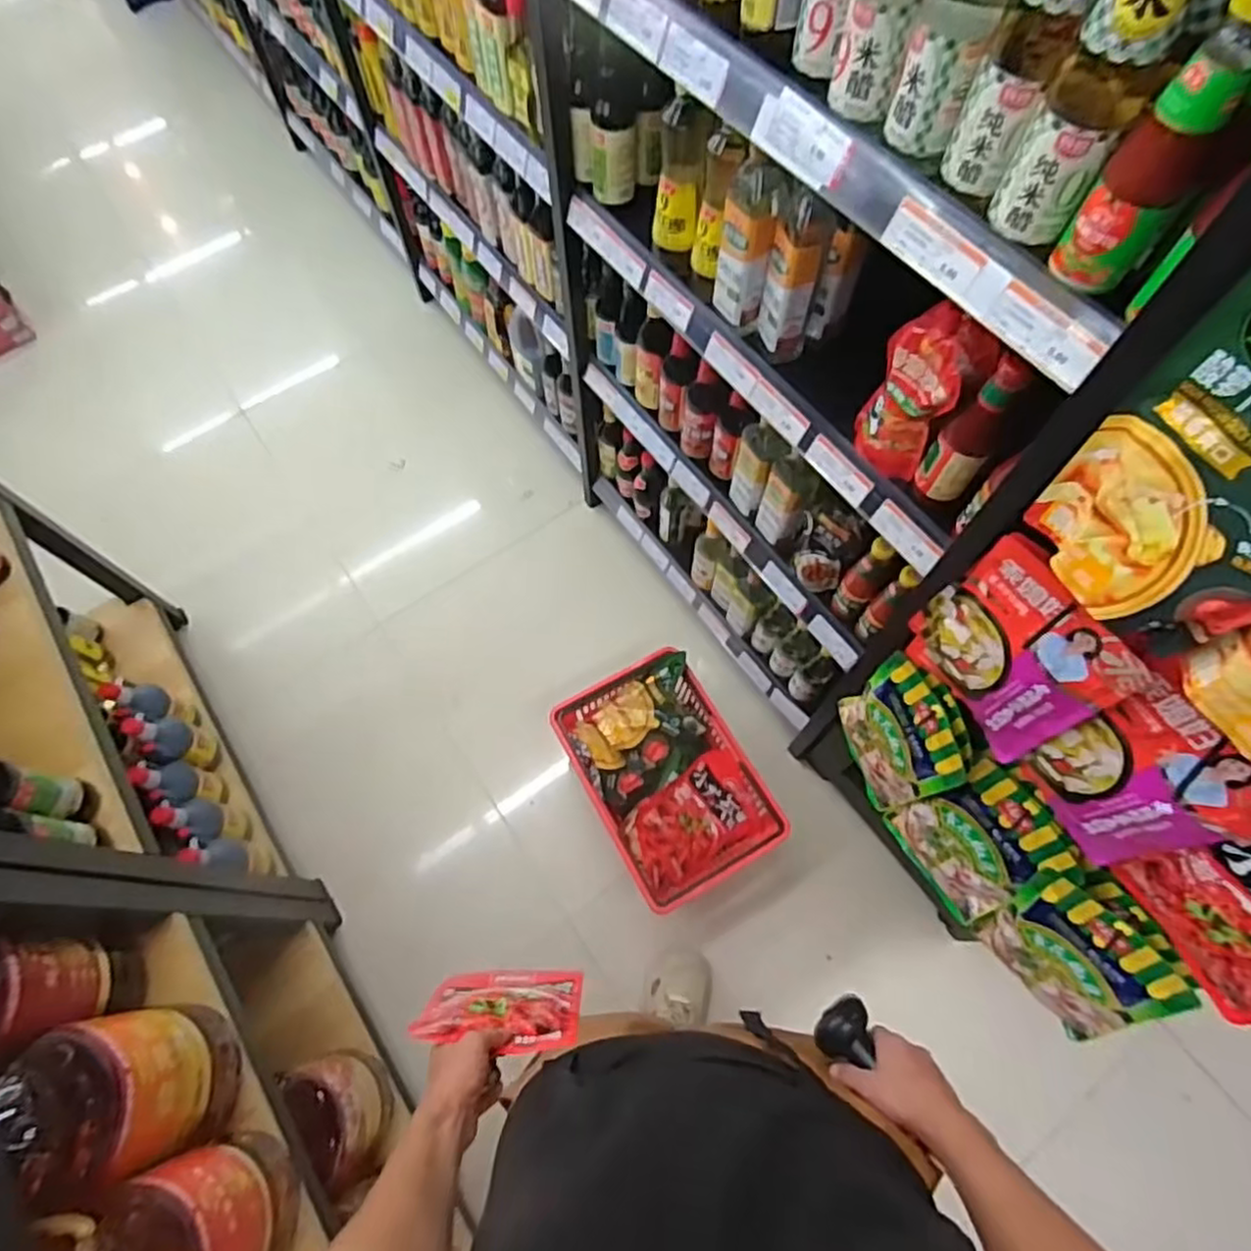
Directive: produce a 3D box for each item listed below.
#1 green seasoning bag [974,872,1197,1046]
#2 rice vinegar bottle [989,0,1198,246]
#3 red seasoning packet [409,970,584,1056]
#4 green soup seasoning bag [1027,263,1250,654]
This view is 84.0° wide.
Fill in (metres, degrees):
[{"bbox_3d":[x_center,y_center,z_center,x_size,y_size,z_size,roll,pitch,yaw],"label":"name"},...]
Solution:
[{"bbox_3d":[0.550,0.411,0.855,0.025,0.220,0.169,-25,54,-27],"label":"green seasoning bag"},{"bbox_3d":[0.309,-0.359,0.431,0.058,0.221,0.056,23,69,11],"label":"rice vinegar bottle"},{"bbox_3d":[-0.136,0.424,0.782,0.169,0.216,0.022,0,77,-1],"label":"red seasoning packet"},{"bbox_3d":[0.394,-0.090,0.461,0.022,0.253,0.174,-25,68,-20],"label":"green soup seasoning bag"}]

